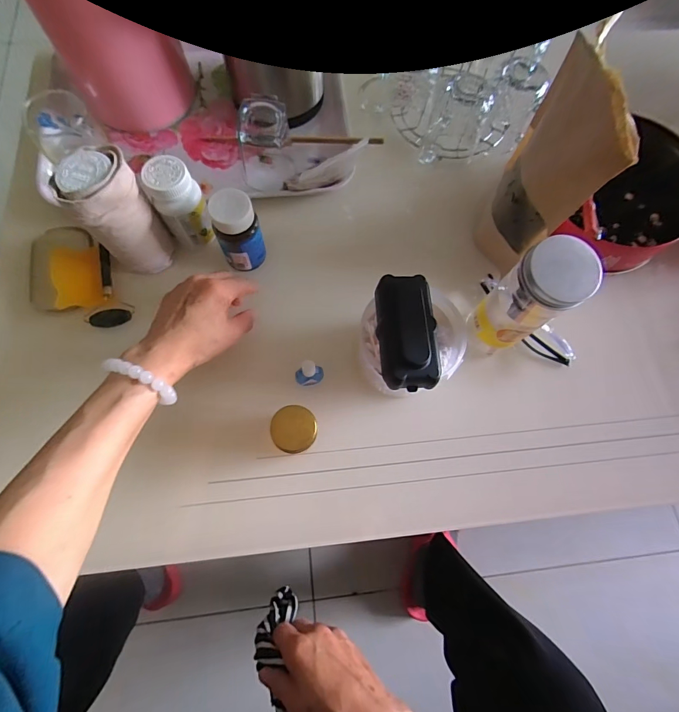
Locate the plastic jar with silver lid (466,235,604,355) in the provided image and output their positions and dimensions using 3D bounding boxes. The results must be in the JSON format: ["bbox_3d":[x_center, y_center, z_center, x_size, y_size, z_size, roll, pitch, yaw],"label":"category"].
[{"bbox_3d":[0.171,-0.050,0.336,0.060,0.123,0.055,1,74,-2],"label":"plastic jar with silver lid"}]

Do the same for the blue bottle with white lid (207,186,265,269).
[{"bbox_3d":[-0.110,-0.137,0.394,0.045,0.089,0.044,-18,75,-7],"label":"blue bottle with white lid"}]

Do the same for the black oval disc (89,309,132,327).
[{"bbox_3d":[-0.252,-0.042,0.398,0.039,0.009,0.020,-17,75,-7],"label":"black oval disc"}]

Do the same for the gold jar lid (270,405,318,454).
[{"bbox_3d":[-0.041,0.066,0.325,0.039,0.010,0.041,1,74,-2],"label":"gold jar lid"}]

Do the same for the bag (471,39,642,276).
[{"bbox_3d":[0.198,-0.180,0.368,0.047,0.198,0.142,11,74,1],"label":"bag"}]

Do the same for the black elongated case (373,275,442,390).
[{"bbox_3d":[0.061,-0.024,0.324,0.050,0.025,0.104,0,74,-2],"label":"black elongated case"}]

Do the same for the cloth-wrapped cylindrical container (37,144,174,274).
[{"bbox_3d":[-0.231,-0.146,0.378,0.072,0.118,0.066,-32,77,-11],"label":"cloth-wrapped cylindrical container"}]

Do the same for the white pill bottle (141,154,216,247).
[{"bbox_3d":[-0.172,-0.164,0.394,0.047,0.089,0.045,1,74,-2],"label":"white pill bottle"}]

